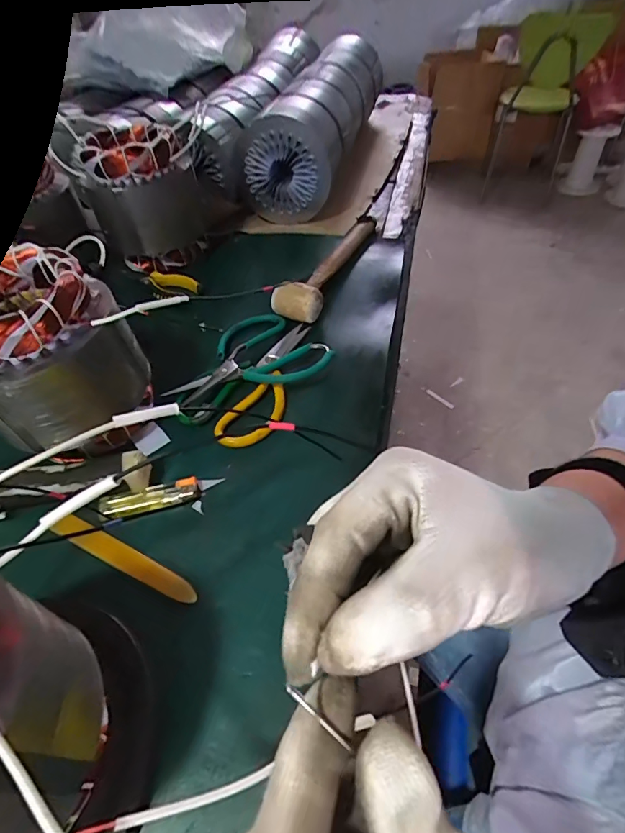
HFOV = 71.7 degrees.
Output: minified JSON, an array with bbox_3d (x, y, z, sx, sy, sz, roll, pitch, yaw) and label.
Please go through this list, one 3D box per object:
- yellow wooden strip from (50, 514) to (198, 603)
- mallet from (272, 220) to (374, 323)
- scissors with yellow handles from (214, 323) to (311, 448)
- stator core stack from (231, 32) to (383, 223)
[{"bbox_3d":[-0.154,0.119,0.359,0.139,0.007,0.019,21,54,17],"label":"yellow wooden strip"},{"bbox_3d":[0.033,-0.225,0.612,0.064,0.040,0.273,21,54,17],"label":"mallet"},{"bbox_3d":[-0.041,-0.046,0.479,0.058,0.013,0.199,17,53,14],"label":"scissors with yellow handles"},{"bbox_3d":[0.037,-0.619,0.886,0.161,0.150,0.613,13,51,12],"label":"stator core stack"}]

